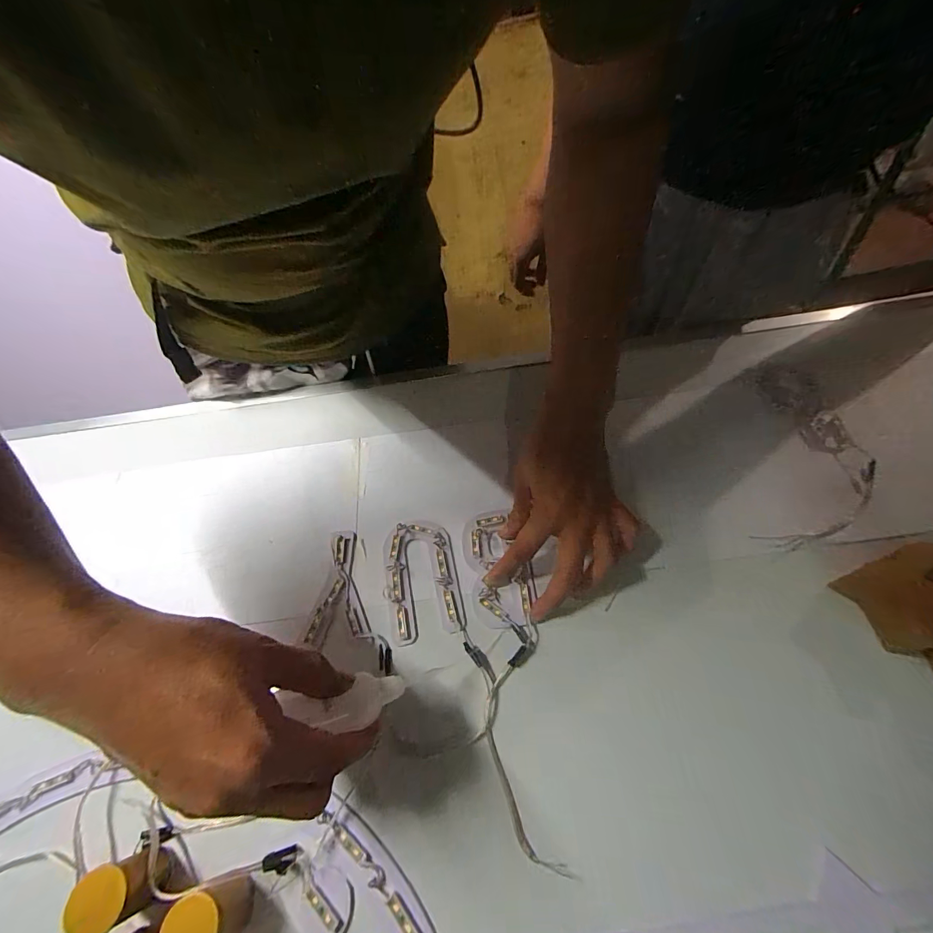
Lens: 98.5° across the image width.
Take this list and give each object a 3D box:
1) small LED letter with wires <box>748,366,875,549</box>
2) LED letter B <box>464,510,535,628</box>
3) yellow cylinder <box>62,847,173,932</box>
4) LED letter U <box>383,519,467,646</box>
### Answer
[{"bbox_3d":[0.345,-0.011,0.404,0.102,0.016,0.220,15,60,14],"label":"small LED letter with wires"},{"bbox_3d":[0.028,0.092,0.370,0.057,0.015,0.108,-14,59,-4],"label":"LED letter B"},{"bbox_3d":[-0.217,0.268,0.253,0.028,0.052,0.032,-23,58,-10],"label":"yellow cylinder"},{"bbox_3d":[-0.042,0.100,0.368,0.066,0.009,0.107,-12,57,-3],"label":"LED letter U"}]

